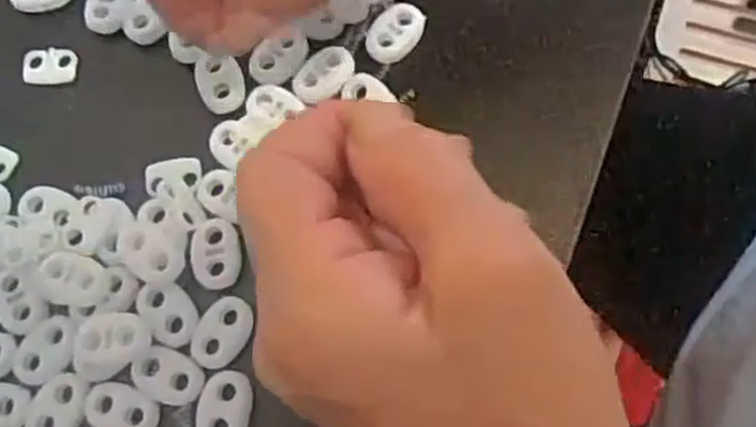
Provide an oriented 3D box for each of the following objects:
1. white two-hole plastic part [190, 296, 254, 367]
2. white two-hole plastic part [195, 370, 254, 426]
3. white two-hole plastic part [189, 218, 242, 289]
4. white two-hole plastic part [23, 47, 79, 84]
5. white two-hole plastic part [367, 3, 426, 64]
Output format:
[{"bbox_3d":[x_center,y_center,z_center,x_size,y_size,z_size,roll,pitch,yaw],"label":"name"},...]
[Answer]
[{"bbox_3d":[-0.048,0.035,0.239,0.016,0.004,0.022,26,75,10],"label":"white two-hole plastic part"},{"bbox_3d":[-0.045,0.057,0.232,0.016,0.004,0.022,4,72,4],"label":"white two-hole plastic part"},{"bbox_3d":[-0.051,0.012,0.247,0.016,0.004,0.022,-7,72,0],"label":"white two-hole plastic part"},{"bbox_3d":[-0.115,-0.052,0.278,0.018,0.006,0.012,-3,72,1],"label":"white two-hole plastic part"},{"bbox_3d":[0.006,-0.061,0.266,0.022,0.007,0.014,-42,75,-11],"label":"white two-hole plastic part"}]

